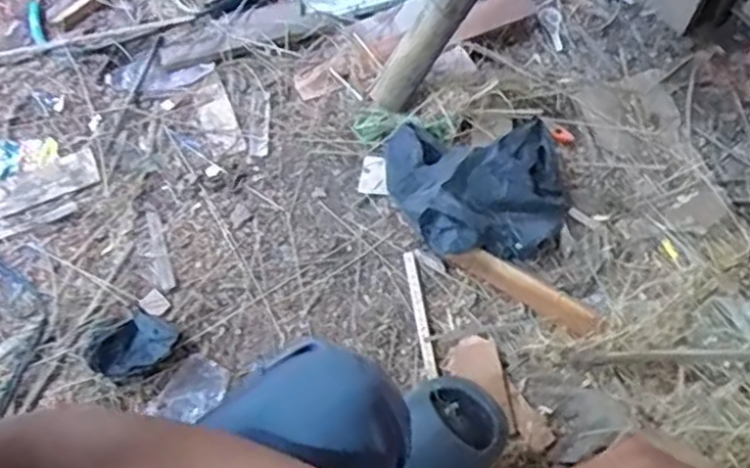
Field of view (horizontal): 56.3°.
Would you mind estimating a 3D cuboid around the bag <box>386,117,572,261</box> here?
[{"bbox_3d":[0.136,-0.066,0.944,0.231,0.066,0.216,-4,60,-1],"label":"bag"}]

